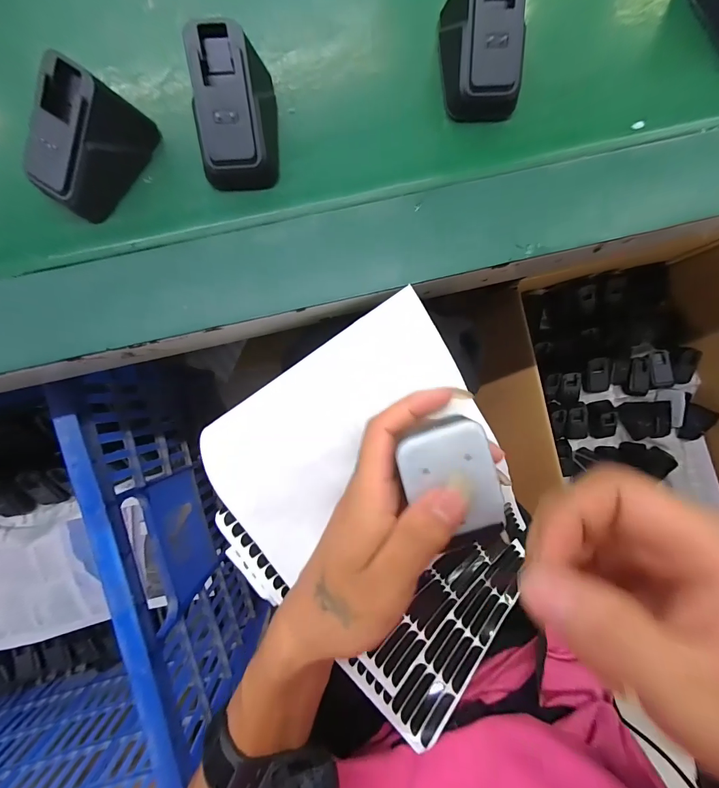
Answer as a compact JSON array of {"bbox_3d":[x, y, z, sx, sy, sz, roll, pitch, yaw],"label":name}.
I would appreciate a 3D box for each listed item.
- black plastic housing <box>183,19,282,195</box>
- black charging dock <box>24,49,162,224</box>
[{"bbox_3d":[-0.066,-0.150,0.198,0.044,0.041,0.063,-1,90,-1],"label":"black plastic housing"},{"bbox_3d":[-0.146,-0.134,0.195,0.034,0.039,0.066,33,89,-1],"label":"black charging dock"}]

